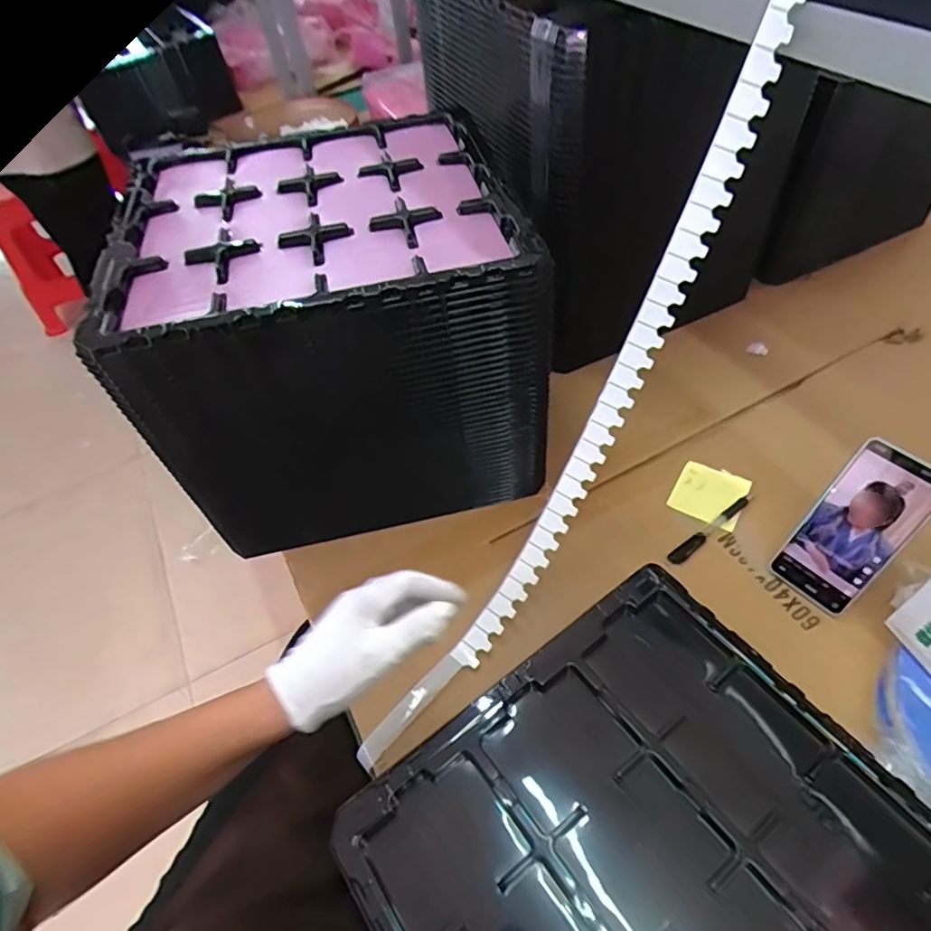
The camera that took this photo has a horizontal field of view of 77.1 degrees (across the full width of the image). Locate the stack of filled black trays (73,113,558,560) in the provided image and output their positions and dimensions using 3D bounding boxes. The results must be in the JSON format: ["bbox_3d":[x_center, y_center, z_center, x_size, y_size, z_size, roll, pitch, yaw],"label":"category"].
[{"bbox_3d":[-0.128,-0.127,0.652,0.351,0.342,0.299,-15,52,-6],"label":"stack of filled black trays"}]

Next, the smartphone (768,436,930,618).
[{"bbox_3d":[0.370,0.061,0.556,0.008,0.165,0.077,-6,39,-49],"label":"smartphone"}]

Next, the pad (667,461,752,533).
[{"bbox_3d":[0.282,0.033,0.675,0.074,0.005,0.077,24,58,23],"label":"pad"}]

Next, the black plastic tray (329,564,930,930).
[{"bbox_3d":[0.140,0.284,0.372,0.329,0.027,0.362,-33,56,-19],"label":"black plastic tray"}]

